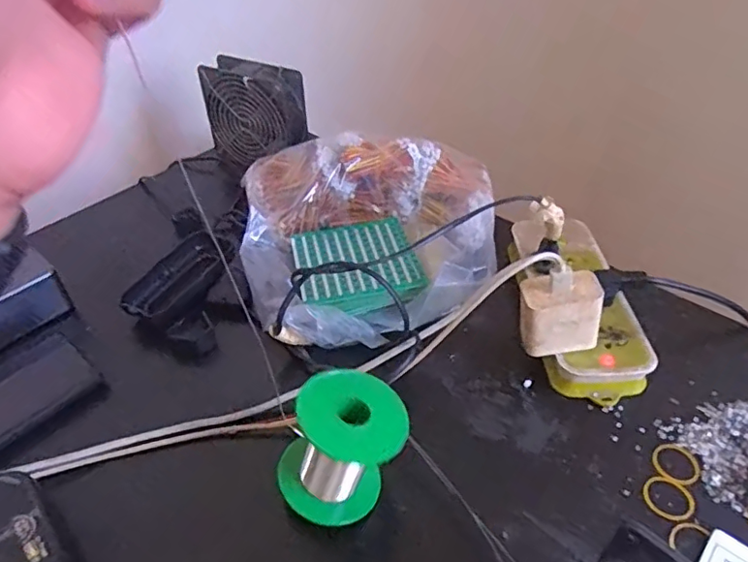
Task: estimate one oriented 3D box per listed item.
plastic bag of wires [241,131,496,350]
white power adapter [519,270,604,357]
[{"bbox_3d":[0.002,-0.048,0.511,0.235,0.093,0.211,-5,43,-4],"label":"plastic bag of wires"},{"bbox_3d":[0.140,0.026,0.412,0.063,0.058,0.030,1,43,3],"label":"white power adapter"}]

